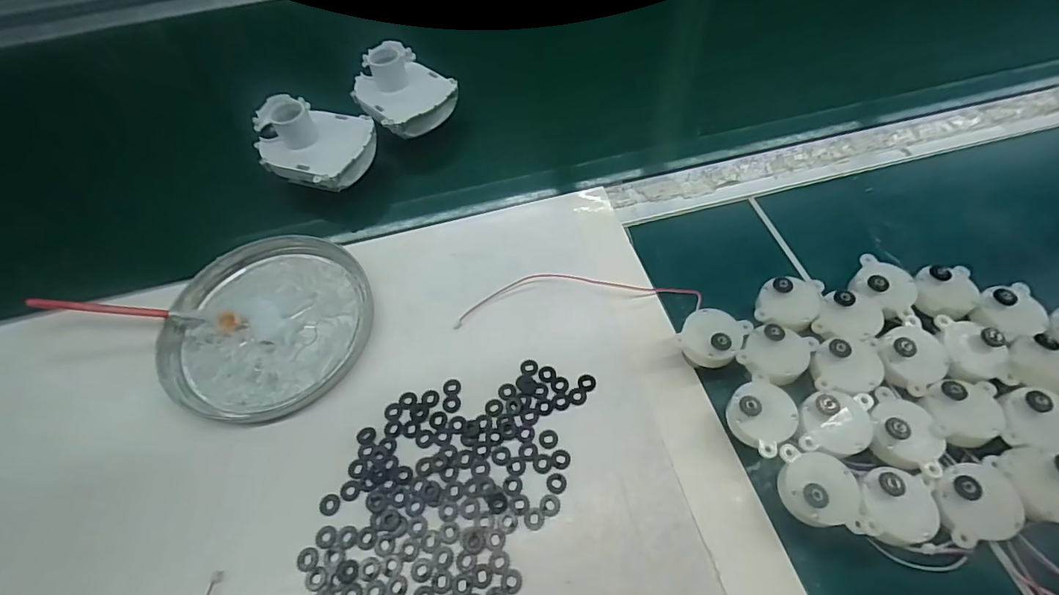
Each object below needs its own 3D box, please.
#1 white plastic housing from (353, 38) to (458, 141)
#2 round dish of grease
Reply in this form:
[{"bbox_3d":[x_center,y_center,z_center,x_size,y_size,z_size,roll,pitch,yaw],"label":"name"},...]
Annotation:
[{"bbox_3d":[-0.108,-0.177,0.408,0.071,0.042,0.084,-40,63,-21],"label":"white plastic housing"},{"bbox_3d":[-0.168,0.014,0.315,0.124,0.013,0.129,-2,56,3],"label":"round dish of grease"}]

